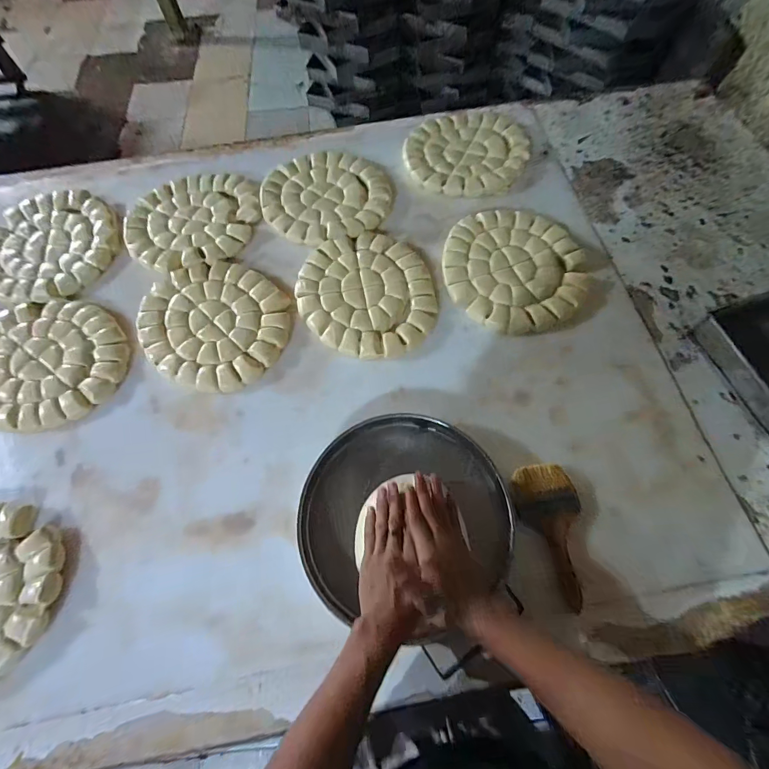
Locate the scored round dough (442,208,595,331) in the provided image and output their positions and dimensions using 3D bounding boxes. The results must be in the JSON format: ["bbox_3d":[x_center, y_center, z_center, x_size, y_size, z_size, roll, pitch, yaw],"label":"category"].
[{"bbox_3d":[0.267,-0.242,0.763,0.275,0.019,0.288,0,67,1],"label":"scored round dough"}]

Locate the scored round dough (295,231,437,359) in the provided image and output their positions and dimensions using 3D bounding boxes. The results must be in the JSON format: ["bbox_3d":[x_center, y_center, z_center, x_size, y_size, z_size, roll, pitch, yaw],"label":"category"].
[{"bbox_3d":[-0.038,-0.184,0.753,0.266,0.016,0.279,0,67,1],"label":"scored round dough"}]

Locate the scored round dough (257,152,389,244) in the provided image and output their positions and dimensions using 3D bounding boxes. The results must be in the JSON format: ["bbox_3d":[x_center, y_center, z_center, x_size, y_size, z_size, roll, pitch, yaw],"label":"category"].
[{"bbox_3d":[-0.134,-0.435,0.852,0.283,0.016,0.263,-12,68,-4],"label":"scored round dough"}]

